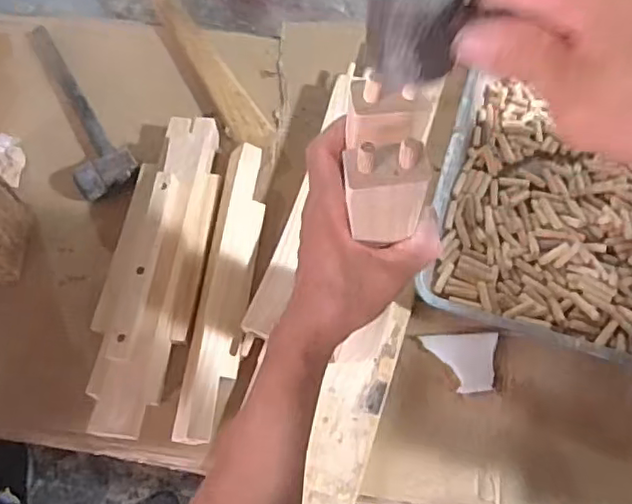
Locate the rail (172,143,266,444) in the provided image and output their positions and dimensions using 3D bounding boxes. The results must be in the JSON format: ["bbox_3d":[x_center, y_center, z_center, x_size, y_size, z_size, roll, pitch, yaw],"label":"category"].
[{"bbox_3d":[-0.107,0.039,0.737,0.058,0.035,0.368,7,67,6],"label":"rail"}]

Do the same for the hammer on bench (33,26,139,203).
[{"bbox_3d":[-0.346,-0.229,0.874,0.079,0.063,0.352,-25,68,-8],"label":"hammer on bench"}]

